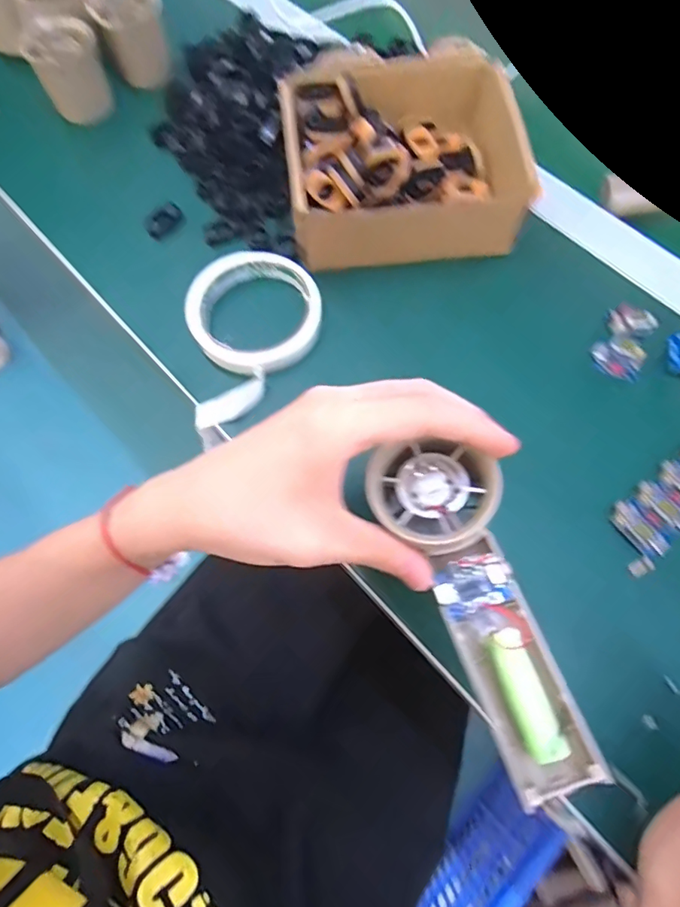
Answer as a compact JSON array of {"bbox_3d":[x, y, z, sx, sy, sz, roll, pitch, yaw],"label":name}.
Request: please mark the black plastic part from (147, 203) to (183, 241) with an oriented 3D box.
[{"bbox_3d":[-0.138,-0.184,0.395,0.030,0.013,0.014,-40,74,-14],"label":"black plastic part"}]

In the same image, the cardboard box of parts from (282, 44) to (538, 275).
[{"bbox_3d":[0.050,-0.228,0.379,0.178,0.050,0.160,-7,69,-3],"label":"cardboard box of parts"}]

